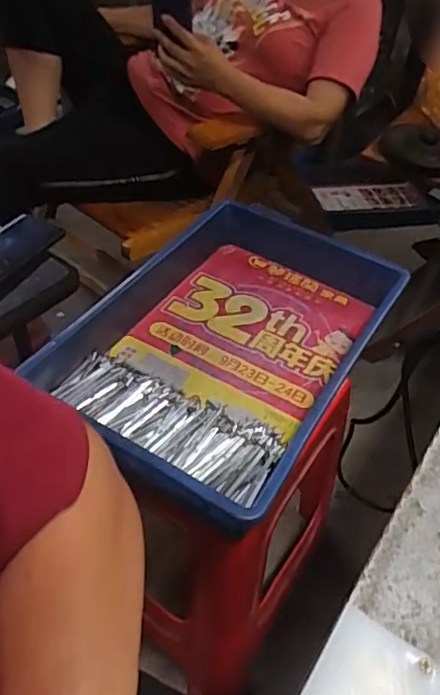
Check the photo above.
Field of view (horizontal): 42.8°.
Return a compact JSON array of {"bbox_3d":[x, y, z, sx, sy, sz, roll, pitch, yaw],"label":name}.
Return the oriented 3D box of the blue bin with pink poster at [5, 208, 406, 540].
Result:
[{"bbox_3d":[0.021,-0.016,0.688,0.287,0.083,0.432,25,49,20],"label":"blue bin with pink poster"}]

